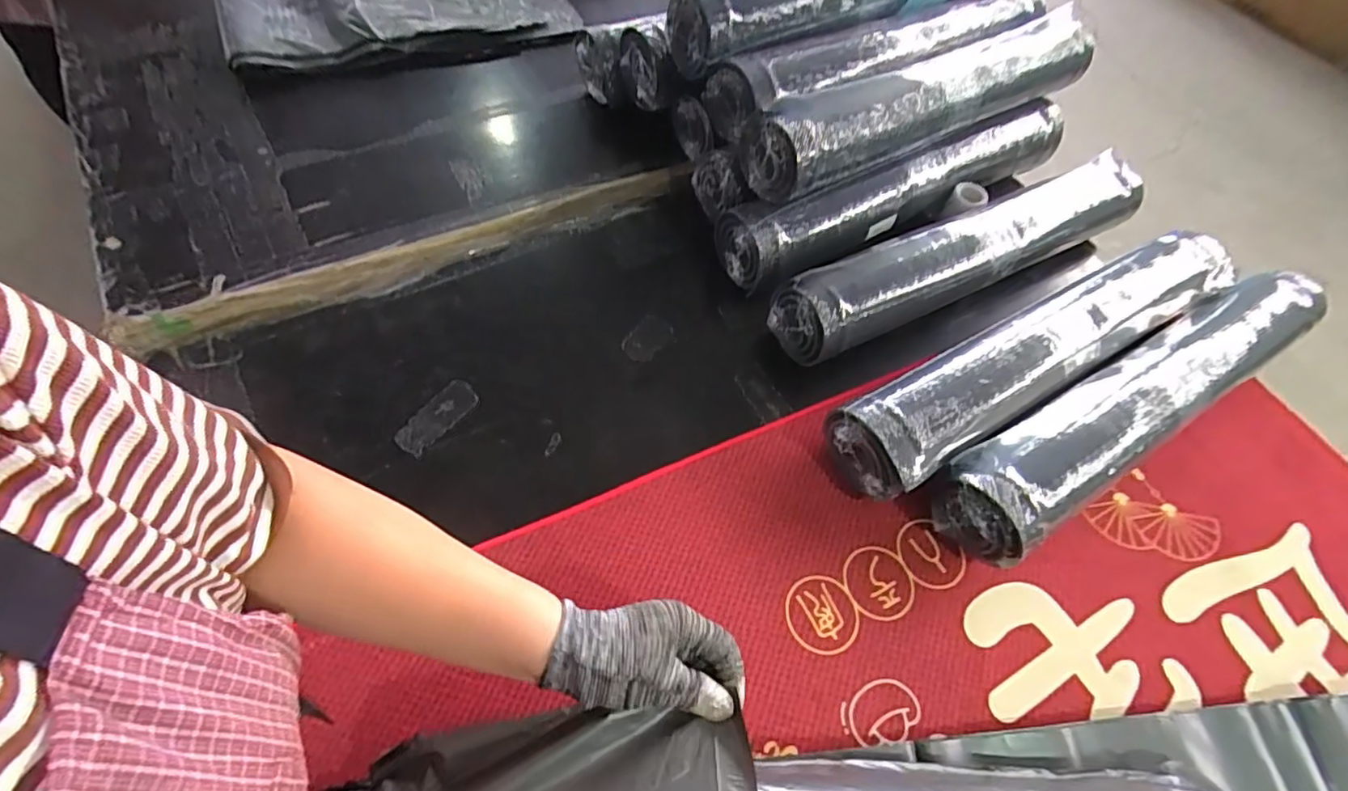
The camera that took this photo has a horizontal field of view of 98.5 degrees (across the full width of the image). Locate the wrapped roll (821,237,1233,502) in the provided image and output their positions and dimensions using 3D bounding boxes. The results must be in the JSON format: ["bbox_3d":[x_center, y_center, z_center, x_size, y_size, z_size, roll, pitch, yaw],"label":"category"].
[{"bbox_3d":[0.419,-0.047,0.660,0.544,0.098,0.108,-23,65,-19],"label":"wrapped roll"}]

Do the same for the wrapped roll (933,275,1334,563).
[{"bbox_3d":[0.507,0.003,0.642,0.536,0.097,0.100,-28,65,-19],"label":"wrapped roll"}]

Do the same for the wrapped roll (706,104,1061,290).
[{"bbox_3d":[0.308,-0.289,0.785,0.522,0.102,0.093,-23,65,-18],"label":"wrapped roll"}]

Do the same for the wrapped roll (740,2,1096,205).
[{"bbox_3d":[0.324,-0.376,0.728,0.489,0.098,0.102,-21,65,-18],"label":"wrapped roll"}]

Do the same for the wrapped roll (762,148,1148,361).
[{"bbox_3d":[0.377,-0.175,0.724,0.533,0.082,0.084,-20,64,-17],"label":"wrapped roll"}]

